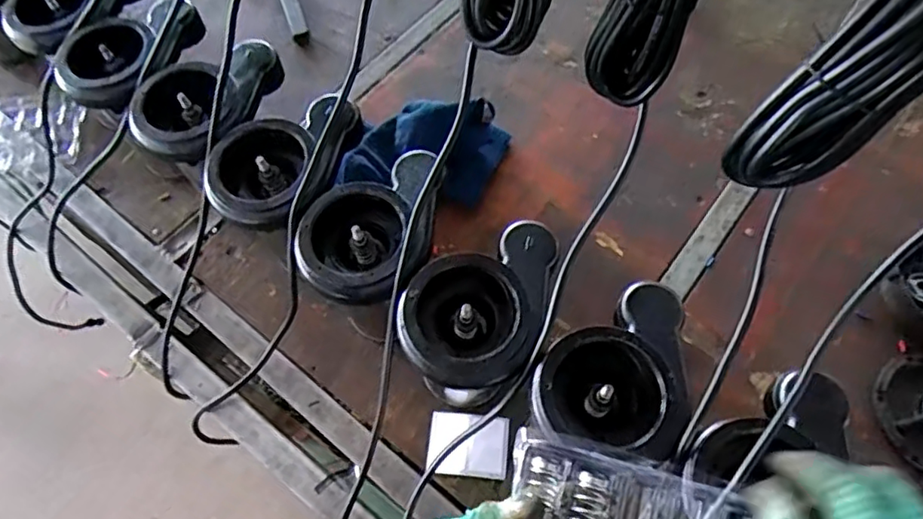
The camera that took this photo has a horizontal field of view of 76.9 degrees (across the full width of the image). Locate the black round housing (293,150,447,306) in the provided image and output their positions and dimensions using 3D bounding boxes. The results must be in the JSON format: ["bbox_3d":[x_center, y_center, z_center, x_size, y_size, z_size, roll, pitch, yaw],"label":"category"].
[{"bbox_3d":[-0.083,-0.036,0.565,0.119,0.066,0.165,16,65,10],"label":"black round housing"}]

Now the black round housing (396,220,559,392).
[{"bbox_3d":[0.021,0.036,0.522,0.118,0.053,0.169,28,68,15],"label":"black round housing"}]

